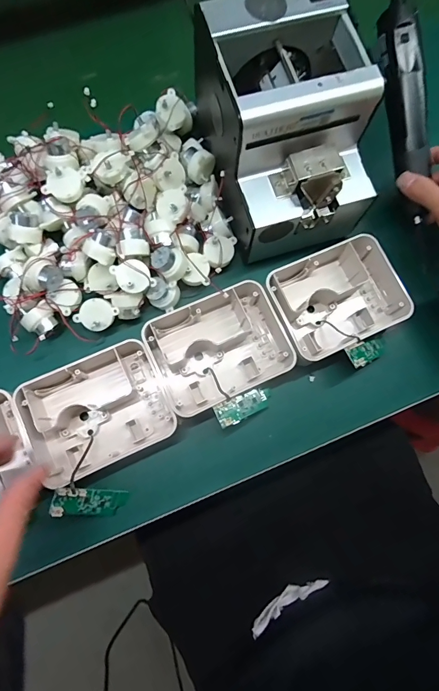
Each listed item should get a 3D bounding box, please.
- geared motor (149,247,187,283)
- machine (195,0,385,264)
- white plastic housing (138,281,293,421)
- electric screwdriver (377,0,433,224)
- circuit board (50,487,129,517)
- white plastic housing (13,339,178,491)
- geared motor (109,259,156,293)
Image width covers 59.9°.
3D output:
[{"bbox_3d":[-0.050,-0.082,0.381,0.030,0.023,0.030,-2,86,25],"label":"geared motor"},{"bbox_3d":[0.065,-0.199,0.359,0.127,0.130,0.177,-19,76,-7],"label":"machine"},{"bbox_3d":[-0.003,-0.001,0.379,0.127,0.040,0.107,-24,77,-8],"label":"white plastic housing"},{"bbox_3d":[0.194,-0.234,0.393,0.029,0.030,0.201,-16,104,-6],"label":"electric screwdriver"},{"bbox_3d":[-0.115,0.142,0.345,0.069,0.010,0.024,22,69,-42],"label":"circuit board"},{"bbox_3d":[-0.117,0.059,0.362,0.127,0.036,0.105,-25,77,-8],"label":"white plastic housing"},{"bbox_3d":[-0.083,-0.068,0.371,0.033,0.020,0.033,-27,109,7],"label":"geared motor"}]

